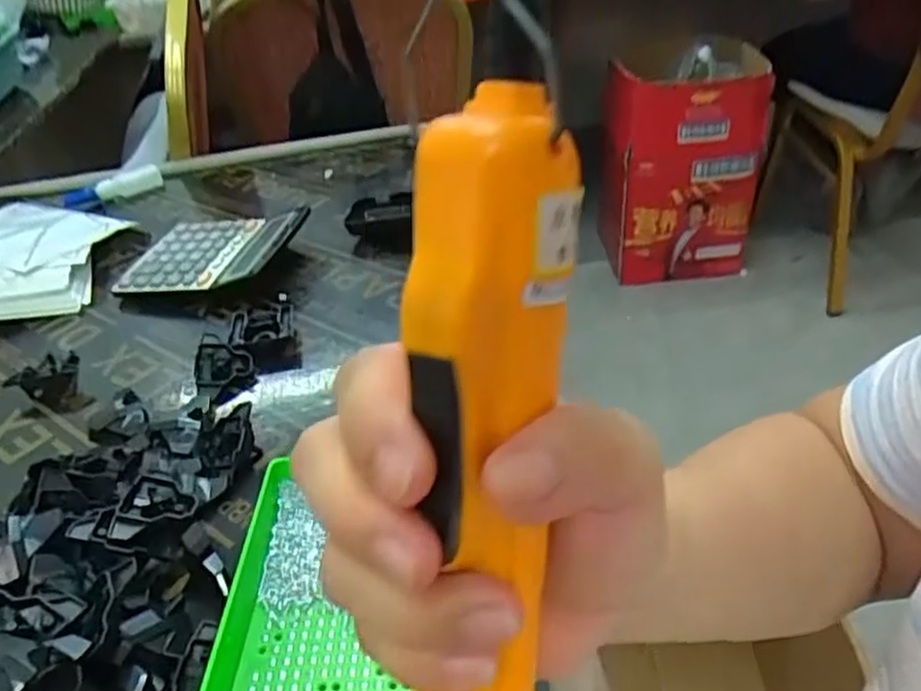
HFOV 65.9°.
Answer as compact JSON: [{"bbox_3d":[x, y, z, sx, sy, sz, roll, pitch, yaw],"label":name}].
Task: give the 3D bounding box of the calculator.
[{"bbox_3d":[-0.248,-0.097,0.728,0.169,0.042,0.131,3,38,11],"label":"calculator"}]

